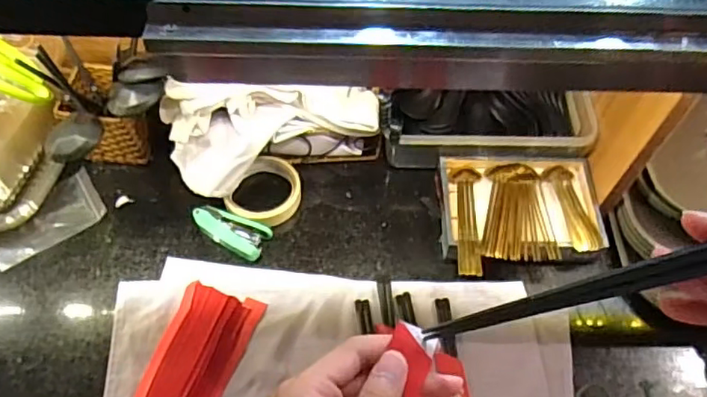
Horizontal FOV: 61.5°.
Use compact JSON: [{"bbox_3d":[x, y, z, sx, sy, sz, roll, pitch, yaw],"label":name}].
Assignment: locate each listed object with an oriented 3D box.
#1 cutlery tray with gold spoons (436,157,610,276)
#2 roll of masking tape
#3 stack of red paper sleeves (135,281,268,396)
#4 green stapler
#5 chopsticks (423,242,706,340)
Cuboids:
[{"bbox_3d":[0.188,0.020,0.677,0.173,0.039,0.152,0,60,-2],"label":"cutlery tray with gold spoons"},{"bbox_3d":[-0.099,-0.009,0.699,0.076,0.027,0.083,1,60,-1],"label":"roll of masking tape"},{"bbox_3d":[-0.159,0.169,0.585,0.078,0.020,0.168,17,61,8],"label":"stack of red paper sleeves"},{"bbox_3d":[-0.139,0.036,0.673,0.088,0.019,0.044,23,62,11],"label":"green stapler"},{"bbox_3d":[0.118,0.035,0.254,0.015,0.212,0.010,26,53,-34],"label":"chopsticks"}]

